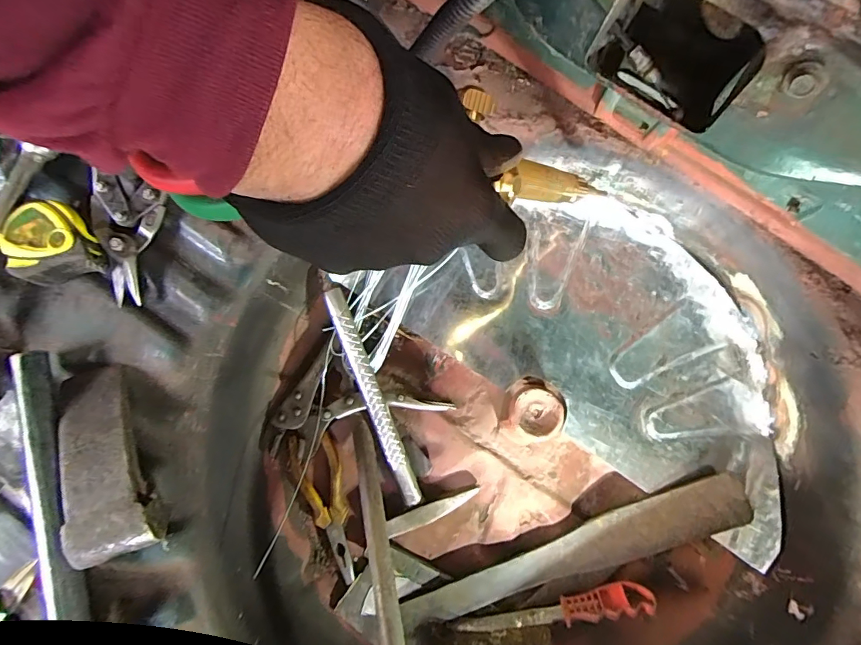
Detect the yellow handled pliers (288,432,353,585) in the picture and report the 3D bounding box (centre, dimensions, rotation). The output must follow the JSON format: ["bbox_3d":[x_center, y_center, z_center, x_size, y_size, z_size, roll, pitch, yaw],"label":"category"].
[{"bbox_3d":[-0.111,0.202,0.514,0.049,0.019,0.164,-21,80,-5],"label":"yellow handled pliers"}]

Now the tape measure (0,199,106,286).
[{"bbox_3d":[-0.333,-0.070,0.412,0.070,0.046,0.064,-14,80,-4],"label":"tape measure"}]

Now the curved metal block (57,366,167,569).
[{"bbox_3d":[-0.273,0.115,0.385,0.057,0.038,0.152,-21,80,-6],"label":"curved metal block"}]

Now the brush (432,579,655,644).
[{"bbox_3d":[0.118,0.318,0.486,0.225,0.032,0.039,-12,79,-4],"label":"brush"}]

